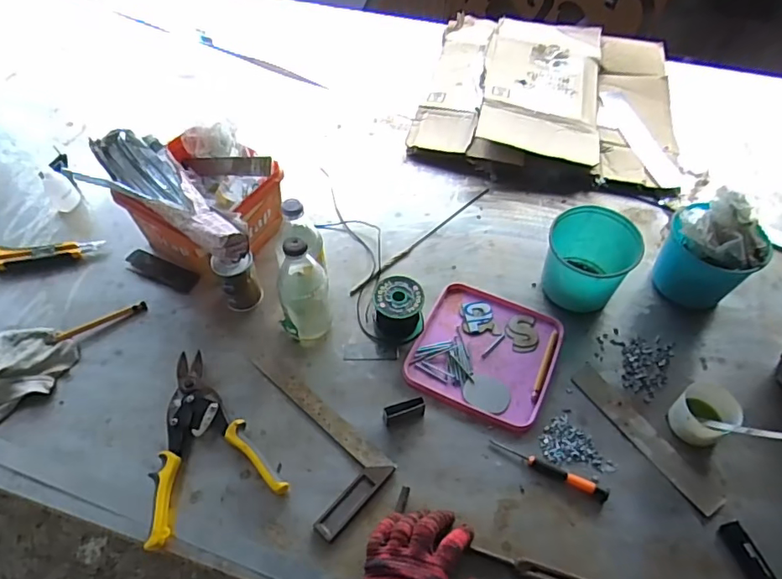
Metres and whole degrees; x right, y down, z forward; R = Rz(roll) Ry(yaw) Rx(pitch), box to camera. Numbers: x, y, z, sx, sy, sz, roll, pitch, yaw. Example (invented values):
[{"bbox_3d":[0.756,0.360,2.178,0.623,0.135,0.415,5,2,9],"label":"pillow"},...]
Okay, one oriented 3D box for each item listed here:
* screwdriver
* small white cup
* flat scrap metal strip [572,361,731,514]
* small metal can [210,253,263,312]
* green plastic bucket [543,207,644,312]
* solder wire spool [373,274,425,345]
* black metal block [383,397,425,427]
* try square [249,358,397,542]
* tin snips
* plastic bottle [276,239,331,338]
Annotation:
[{"bbox_3d":[0.192,0.216,0.635,0.143,0.018,0.014,23,58,15],"label":"screwdriver"},{"bbox_3d":[0.393,0.156,0.659,0.077,0.053,0.066,-34,62,-21],"label":"small white cup"},{"bbox_3d":[0.321,0.184,0.665,0.040,0.010,0.214,-29,60,-19],"label":"flat scrap metal strip"},{"bbox_3d":[-0.214,-0.010,0.746,0.058,0.099,0.048,-18,57,-12],"label":"small metal can"},{"bbox_3d":[0.279,-0.036,0.760,0.117,0.106,0.130,27,59,18],"label":"green plastic bucket"},{"bbox_3d":[0.011,0.028,0.740,0.067,0.065,0.073,0,55,0],"label":"solder wire spool"},{"bbox_3d":[0.017,0.154,0.672,0.055,0.026,0.017,-12,56,-9],"label":"black metal block"},{"bbox_3d":[-0.117,0.185,0.657,0.236,0.011,0.112,37,63,23],"label":"try square"},{"bbox_3d":[-0.238,0.180,0.650,0.147,0.026,0.218,-21,58,-14],"label":"tin snips"},{"bbox_3d":[-0.119,-0.003,0.696,0.075,0.172,0.072,-10,56,-7],"label":"plastic bottle"}]

